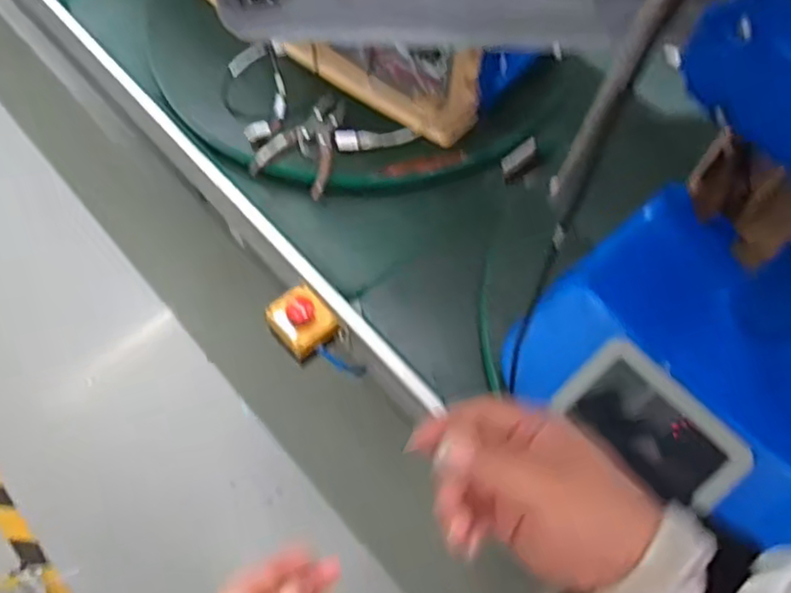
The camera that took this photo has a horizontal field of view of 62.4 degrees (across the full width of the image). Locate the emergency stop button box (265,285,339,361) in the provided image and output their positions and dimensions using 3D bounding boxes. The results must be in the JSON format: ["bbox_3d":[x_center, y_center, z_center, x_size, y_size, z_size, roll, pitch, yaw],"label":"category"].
[{"bbox_3d":[-0.133,0.036,0.921,0.081,0.050,0.088,-33,69,-17],"label":"emergency stop button box"}]

